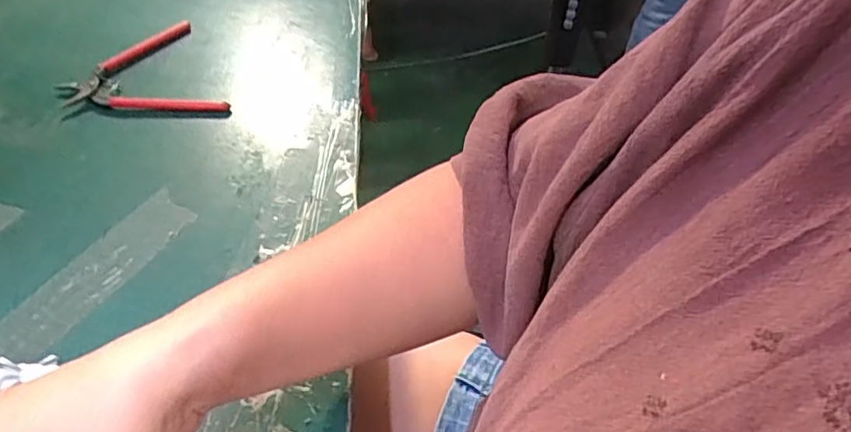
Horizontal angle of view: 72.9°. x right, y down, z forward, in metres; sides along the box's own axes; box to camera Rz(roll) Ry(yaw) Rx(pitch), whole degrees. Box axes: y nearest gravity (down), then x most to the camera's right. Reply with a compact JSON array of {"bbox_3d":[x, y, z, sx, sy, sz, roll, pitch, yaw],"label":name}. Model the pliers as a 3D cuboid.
[{"bbox_3d":[-0.262,-0.125,0.524,0.126,0.012,0.146,-21,52,-22],"label":"pliers"}]

